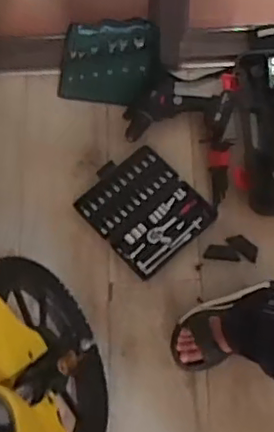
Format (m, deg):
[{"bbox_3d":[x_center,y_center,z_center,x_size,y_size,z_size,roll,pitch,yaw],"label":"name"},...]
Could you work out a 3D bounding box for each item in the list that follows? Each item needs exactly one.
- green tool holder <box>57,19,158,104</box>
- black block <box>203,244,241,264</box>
[{"bbox_3d":[-0.067,-0.383,1.521,0.232,0.031,0.203,6,101,-1],"label":"green tool holder"},{"bbox_3d":[0.192,0.084,1.382,0.079,0.011,0.034,6,72,5],"label":"black block"}]

